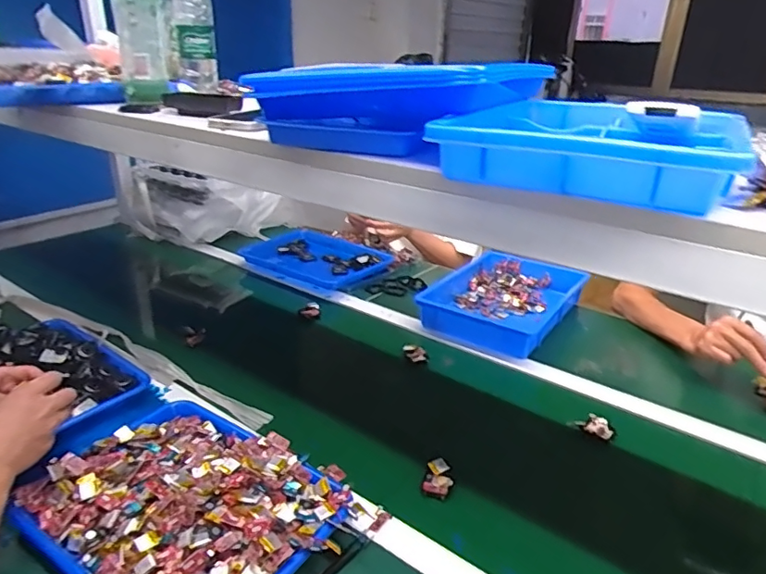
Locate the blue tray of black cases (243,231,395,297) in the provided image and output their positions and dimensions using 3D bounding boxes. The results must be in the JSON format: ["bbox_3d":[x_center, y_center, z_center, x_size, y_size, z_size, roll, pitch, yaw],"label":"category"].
[{"bbox_3d":[-0.164,-0.069,1.303,0.329,0.036,0.224,18,29,32],"label":"blue tray of black cases"}]

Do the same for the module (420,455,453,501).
[{"bbox_3d":[0.073,0.248,0.705,0.036,0.018,0.055,8,25,15],"label":"module"}]

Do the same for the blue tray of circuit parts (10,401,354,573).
[{"bbox_3d":[-0.227,0.244,0.627,0.320,0.068,0.255,17,29,31],"label":"blue tray of circuit parts"}]

